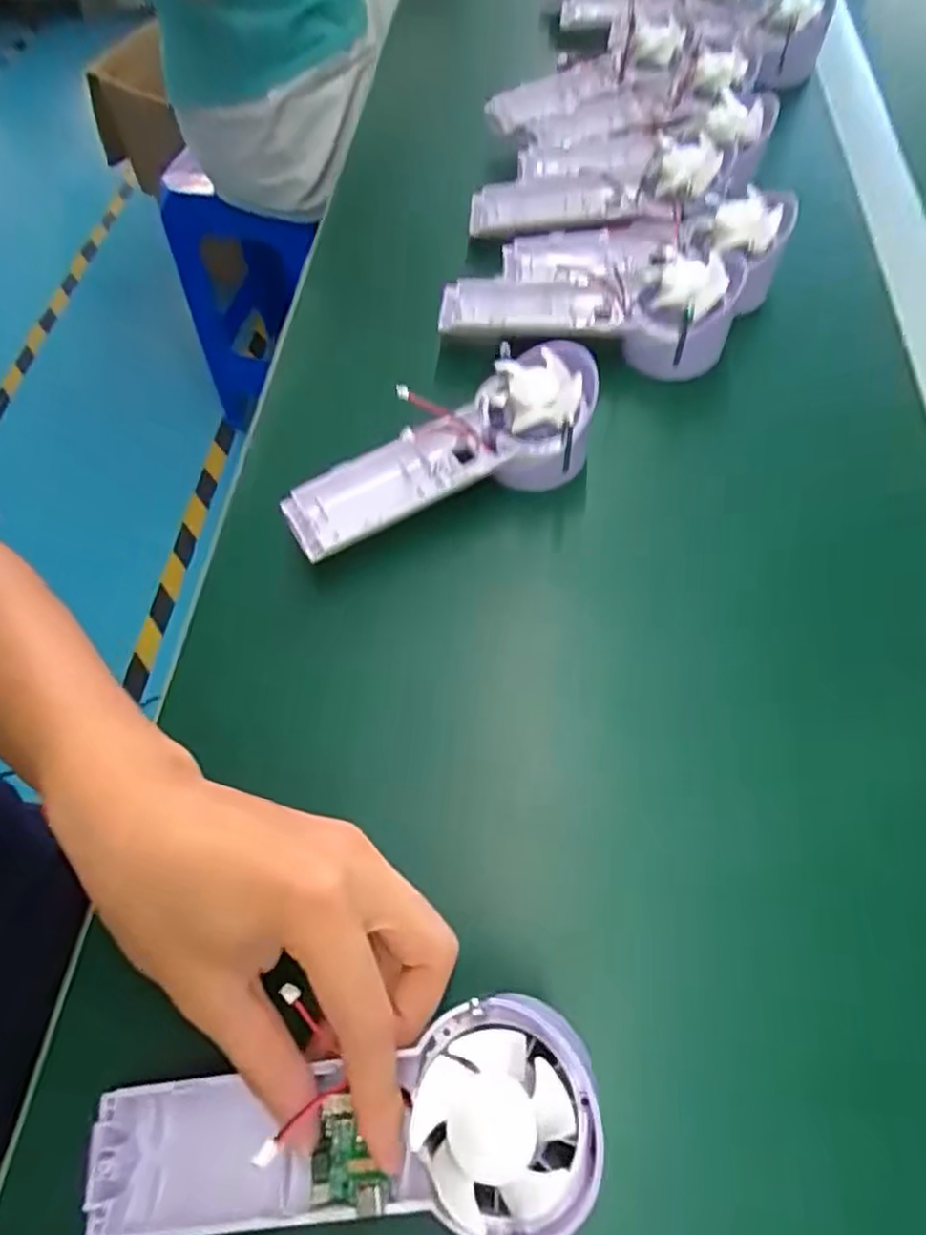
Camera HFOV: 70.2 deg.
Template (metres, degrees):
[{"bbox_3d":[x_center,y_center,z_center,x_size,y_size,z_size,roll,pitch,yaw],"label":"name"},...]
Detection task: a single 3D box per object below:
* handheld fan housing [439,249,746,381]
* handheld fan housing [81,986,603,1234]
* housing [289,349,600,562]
[{"bbox_3d":[0.077,-0.189,0.403,0.179,0.040,0.072,5,62,7],"label":"handheld fan housing"},{"bbox_3d":[-0.042,0.171,0.220,0.171,0.038,0.063,-16,60,15],"label":"handheld fan housing"},{"bbox_3d":[-0.011,-0.087,0.346,0.172,0.046,0.069,-21,62,-8],"label":"housing"}]

